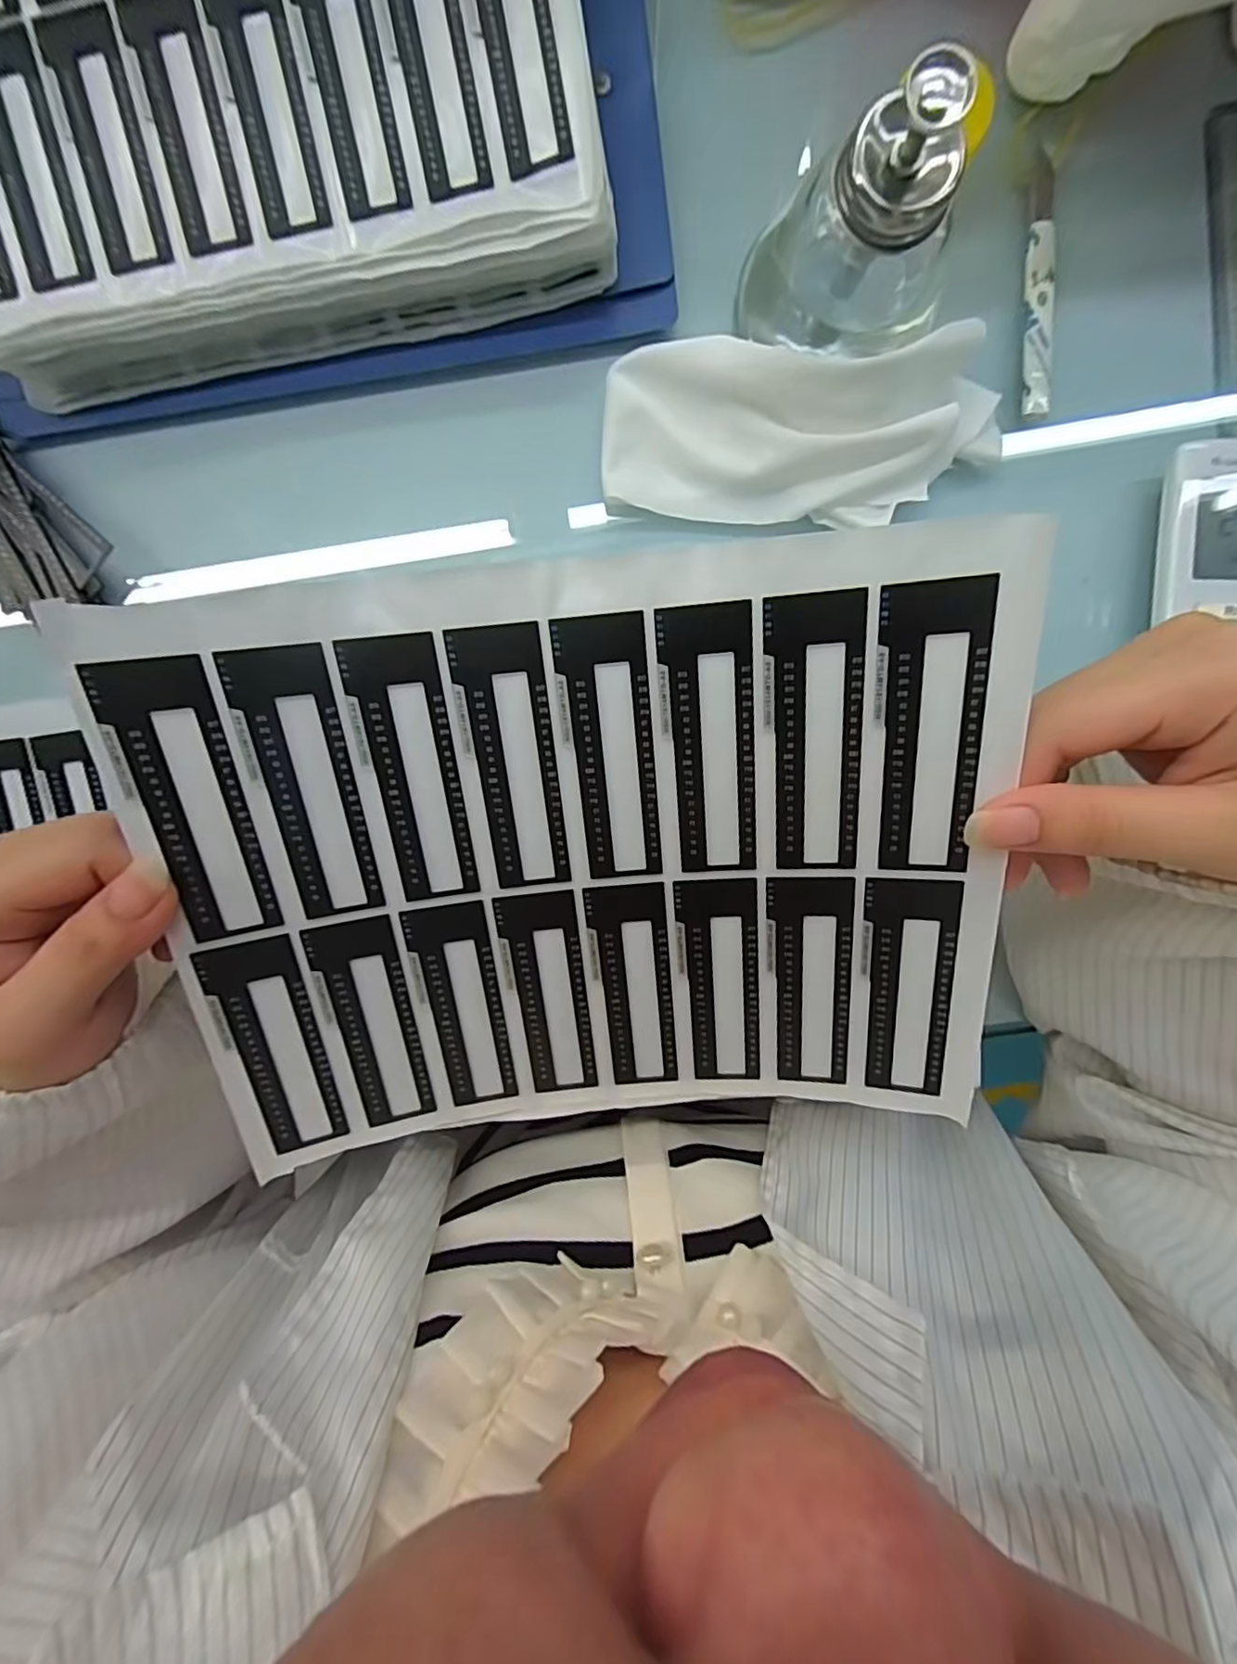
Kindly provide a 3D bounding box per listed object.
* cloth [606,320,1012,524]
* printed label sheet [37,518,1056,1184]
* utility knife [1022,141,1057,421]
[{"bbox_3d":[0.080,-0.172,0.251,0.168,0.031,0.063,3,98,1],"label":"cloth"},{"bbox_3d":[-0.011,0.020,0.196,0.256,0.057,0.190,-6,97,-1],"label":"printed label sheet"},{"bbox_3d":[0.184,-0.238,0.255,0.011,0.005,0.103,-3,98,1],"label":"utility knife"}]

